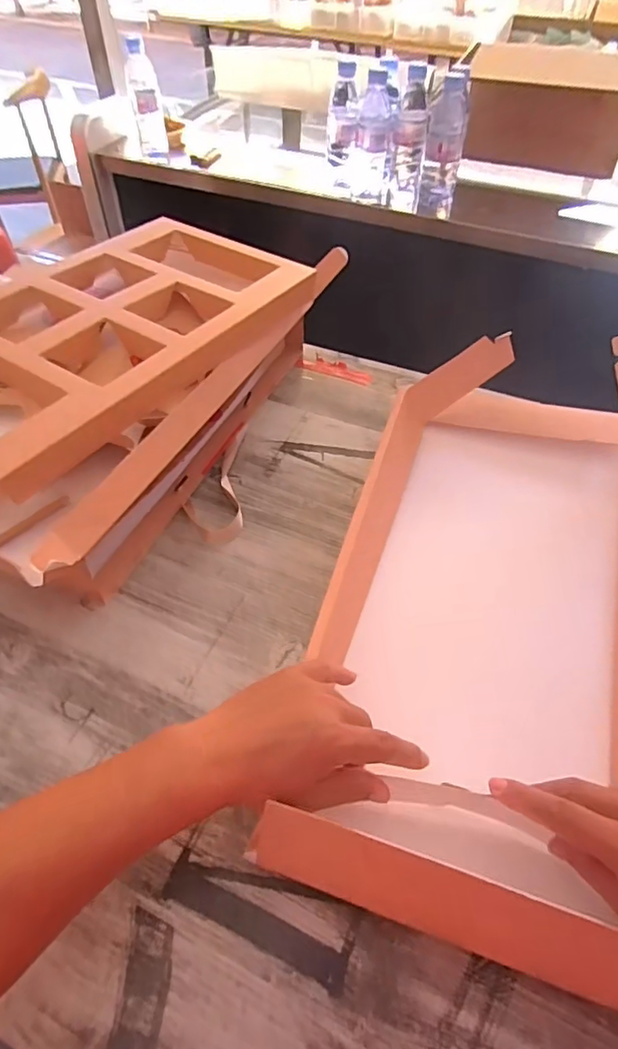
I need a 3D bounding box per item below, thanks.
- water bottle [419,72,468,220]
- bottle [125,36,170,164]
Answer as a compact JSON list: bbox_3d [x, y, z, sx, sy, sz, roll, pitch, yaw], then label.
[{"bbox_3d":[0.230,-0.639,0.933,0.066,0.196,0.067,11,52,7],"label":"water bottle"},{"bbox_3d":[-0.318,-0.827,1.065,0.059,0.180,0.058,-10,52,-9],"label":"bottle"}]

